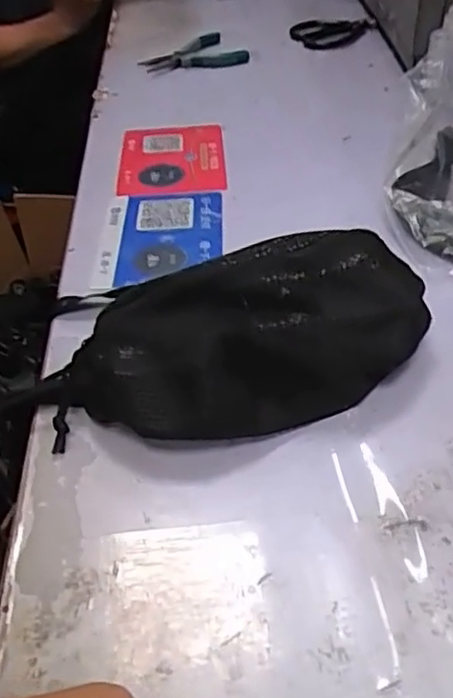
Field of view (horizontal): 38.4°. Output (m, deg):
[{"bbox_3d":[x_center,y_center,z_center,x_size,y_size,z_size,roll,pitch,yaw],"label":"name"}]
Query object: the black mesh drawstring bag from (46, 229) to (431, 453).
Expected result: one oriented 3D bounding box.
[{"bbox_3d":[0.013,-0.005,0.460,0.279,0.081,0.115,-17,45,-15],"label":"black mesh drawstring bag"}]

